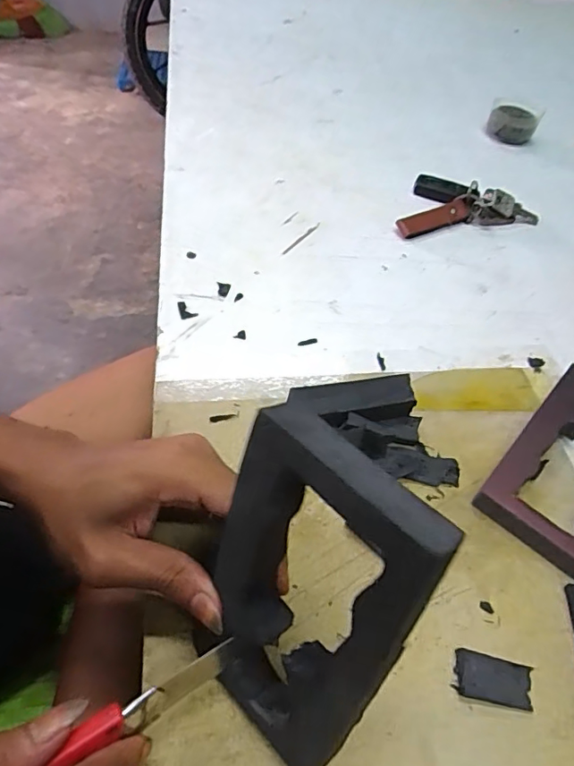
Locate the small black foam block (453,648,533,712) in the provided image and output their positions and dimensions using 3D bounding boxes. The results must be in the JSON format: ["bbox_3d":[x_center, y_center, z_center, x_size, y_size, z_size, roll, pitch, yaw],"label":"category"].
[{"bbox_3d":[0.106,0.151,0.268,0.039,0.010,0.020,12,51,4],"label":"small black foam block"}]

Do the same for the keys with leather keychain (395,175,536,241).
[{"bbox_3d":[0.172,-0.187,0.540,0.146,0.021,0.078,-12,53,-15],"label":"keys with leather keychain"}]

